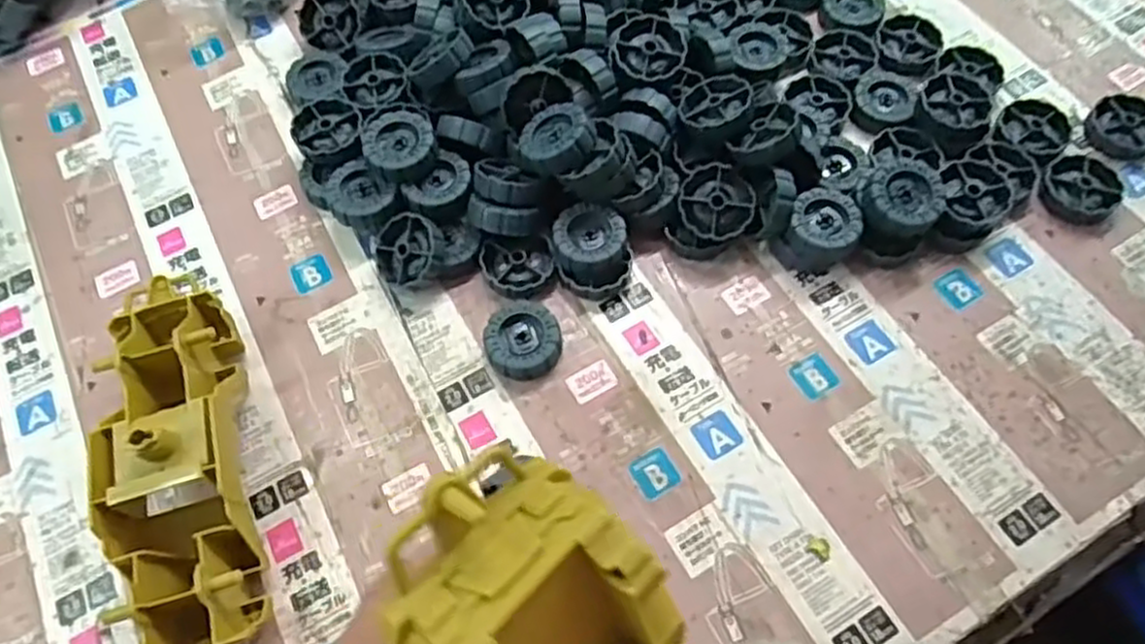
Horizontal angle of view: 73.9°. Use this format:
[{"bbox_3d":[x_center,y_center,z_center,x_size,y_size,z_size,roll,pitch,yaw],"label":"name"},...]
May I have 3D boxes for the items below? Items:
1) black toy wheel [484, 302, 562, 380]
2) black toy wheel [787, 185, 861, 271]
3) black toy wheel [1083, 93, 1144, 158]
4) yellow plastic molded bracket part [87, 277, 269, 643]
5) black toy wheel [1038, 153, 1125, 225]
[{"bbox_3d":[-0.025,0.010,0.387,0.037,0.013,0.038,-1,65,2],"label":"black toy wheel"},{"bbox_3d":[0.132,-0.050,0.403,0.034,0.024,0.041,20,67,12],"label":"black toy wheel"},{"bbox_3d":[0.306,-0.109,0.421,0.035,0.011,0.037,-40,69,-15],"label":"black toy wheel"},{"bbox_3d":[-0.179,0.061,0.350,0.057,0.056,0.174,-18,65,-6],"label":"yellow plastic molded bracket part"},{"bbox_3d":[0.272,-0.072,0.408,0.037,0.010,0.037,-1,65,2],"label":"black toy wheel"}]

